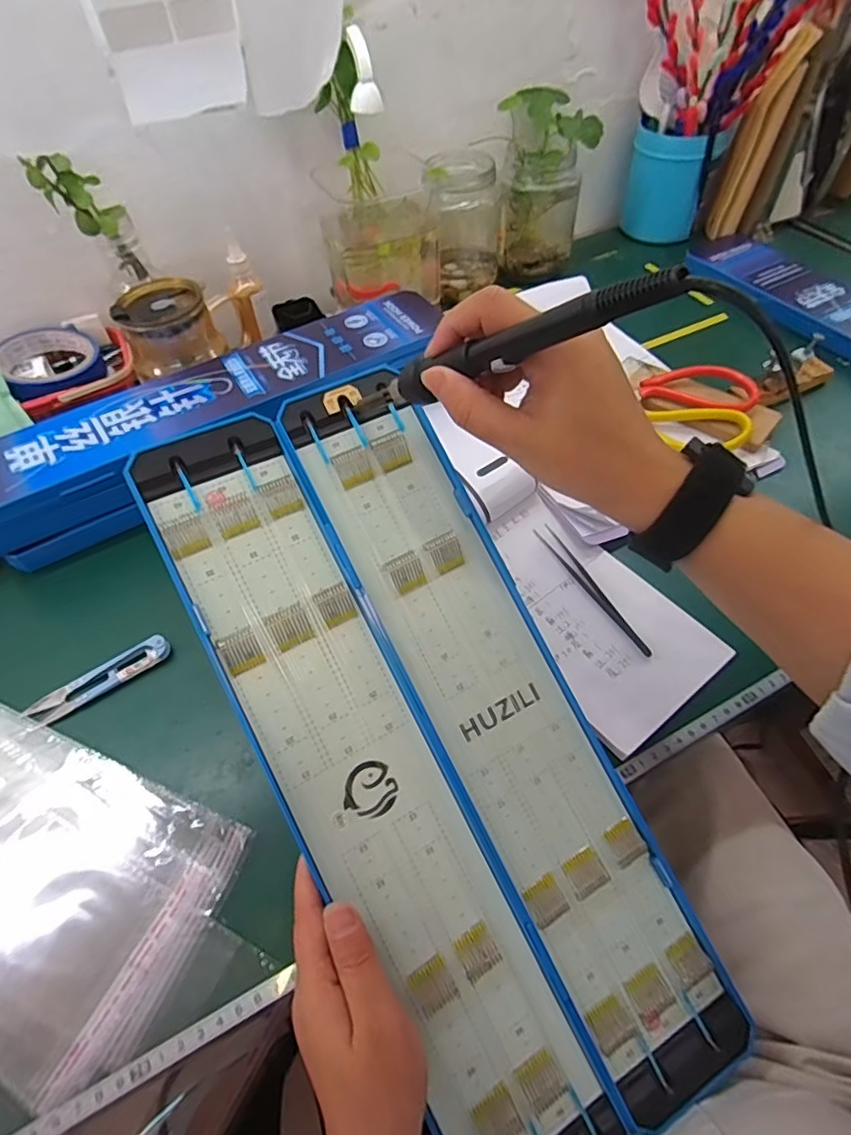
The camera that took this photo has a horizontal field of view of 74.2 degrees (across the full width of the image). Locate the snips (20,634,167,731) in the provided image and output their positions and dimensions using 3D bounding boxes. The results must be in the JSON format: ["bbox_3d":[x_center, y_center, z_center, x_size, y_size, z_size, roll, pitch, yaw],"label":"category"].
[{"bbox_3d":[-0.229,0.078,0.395,0.100,0.008,0.026,-28,57,-17],"label":"snips"}]

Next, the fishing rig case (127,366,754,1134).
[{"bbox_3d":[0.009,0.102,0.320,0.174,0.013,0.440,-27,85,-16],"label":"fishing rig case"}]

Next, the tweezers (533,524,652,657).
[{"bbox_3d":[0.124,0.014,0.424,0.013,0.005,0.130,-24,56,-14],"label":"tweezers"}]

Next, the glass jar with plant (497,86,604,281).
[{"bbox_3d":[0.141,-0.442,0.659,0.087,0.165,0.092,-1,53,2],"label":"glass jar with plant"}]

